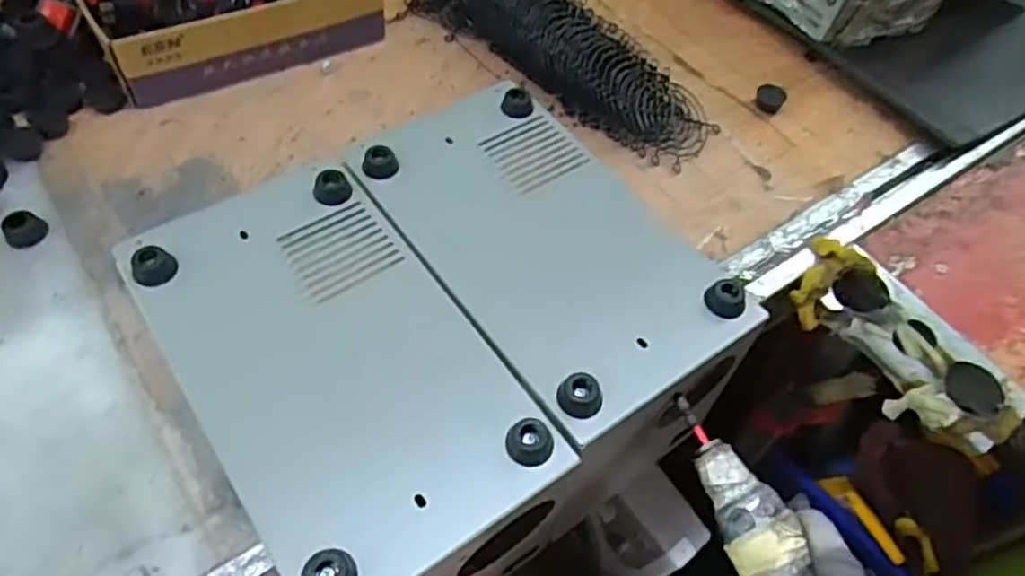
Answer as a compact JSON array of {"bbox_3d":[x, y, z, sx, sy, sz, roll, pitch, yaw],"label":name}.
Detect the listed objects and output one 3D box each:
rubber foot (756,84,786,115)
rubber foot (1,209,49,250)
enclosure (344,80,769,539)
[{"bbox_3d":[0.210,-0.154,0.582,0.023,0.015,0.019,25,56,13],"label":"rubber foot"},{"bbox_3d":[-0.307,-0.037,0.450,0.020,0.017,0.022,2,54,-3],"label":"rubber foot"},{"bbox_3d":[0.018,0.003,0.514,0.149,0.140,0.273,-28,61,-22],"label":"enclosure"}]

